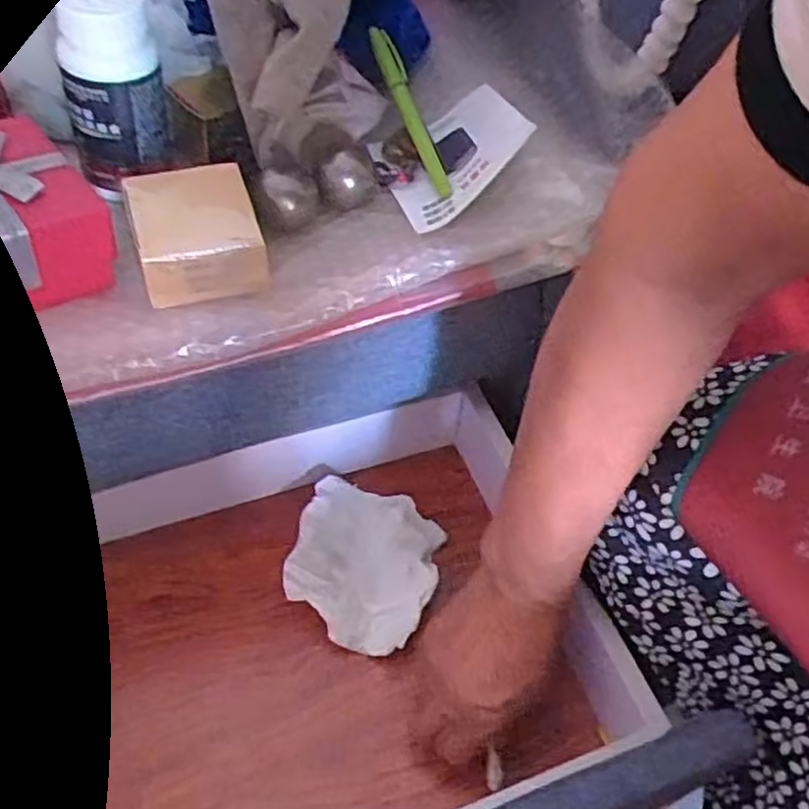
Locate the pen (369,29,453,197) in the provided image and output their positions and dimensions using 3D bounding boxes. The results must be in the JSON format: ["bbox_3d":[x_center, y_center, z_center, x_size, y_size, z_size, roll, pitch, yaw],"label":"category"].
[{"bbox_3d":[0.003,-0.179,0.460,0.017,0.010,0.139,-14,69,-13],"label":"pen"}]

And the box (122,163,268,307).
[{"bbox_3d":[-0.107,-0.089,0.391,0.059,0.035,0.058,-14,55,-13],"label":"box"}]

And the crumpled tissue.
[{"bbox_3d":[-0.027,0.108,0.519,0.095,0.030,0.111,11,53,5],"label":"crumpled tissue"}]

